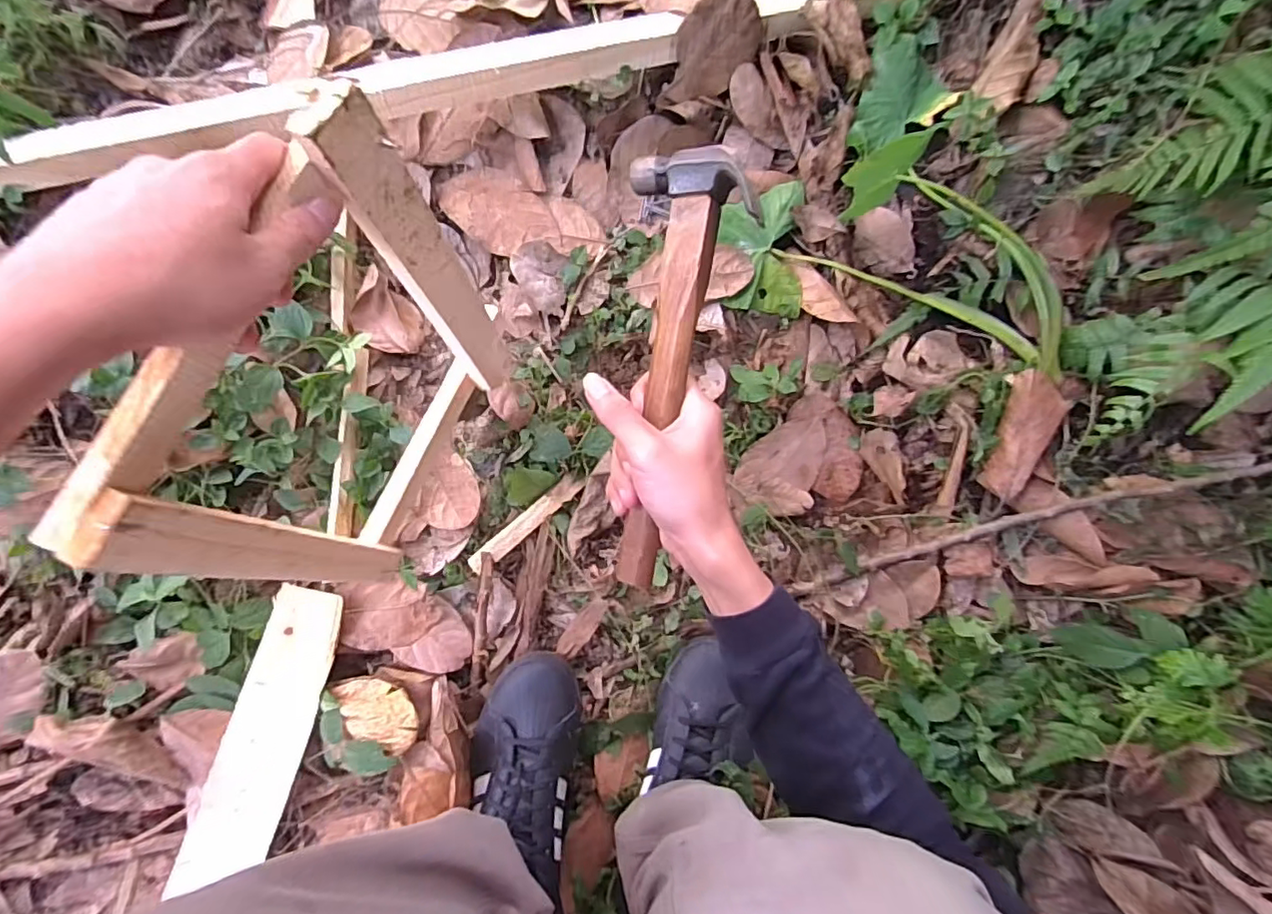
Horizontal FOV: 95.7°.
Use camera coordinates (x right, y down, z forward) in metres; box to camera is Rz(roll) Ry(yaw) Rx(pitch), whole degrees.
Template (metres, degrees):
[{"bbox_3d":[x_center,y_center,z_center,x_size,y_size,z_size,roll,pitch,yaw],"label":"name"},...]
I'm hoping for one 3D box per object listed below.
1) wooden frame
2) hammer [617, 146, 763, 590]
[{"bbox_3d":[-0.185,-0.037,0.386,0.044,0.285,0.244,27,81,7],"label":"wooden frame"},{"bbox_3d":[0.020,-0.053,0.370,0.070,0.044,0.274,7,95,-6],"label":"hammer"}]

